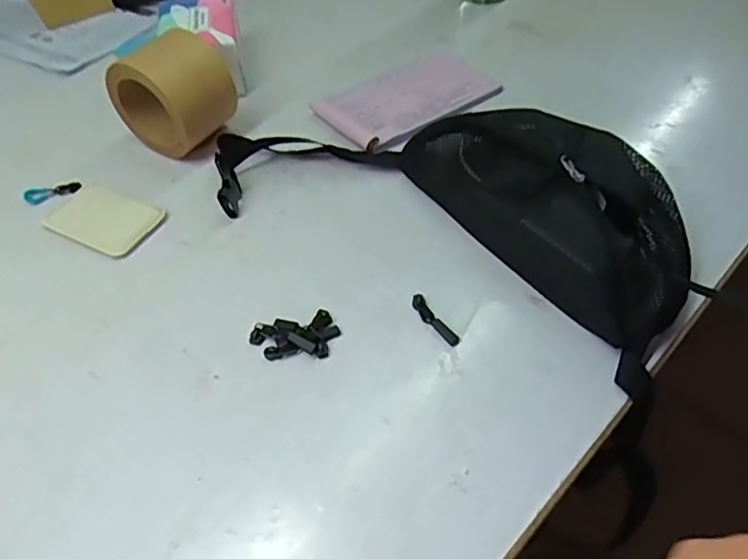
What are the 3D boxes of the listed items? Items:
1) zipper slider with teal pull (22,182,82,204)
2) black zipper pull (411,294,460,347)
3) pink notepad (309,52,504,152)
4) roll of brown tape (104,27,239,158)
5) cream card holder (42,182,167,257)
[{"bbox_3d":[-0.321,-0.087,0.587,0.054,0.010,0.013,-12,50,-6],"label":"zipper slider with teal pull"},{"bbox_3d":[0.047,0.032,0.467,0.013,0.006,0.056,-27,53,-18],"label":"black zipper pull"},{"bbox_3d":[0.036,-0.202,0.644,0.174,0.028,0.128,-29,54,-19],"label":"pink notepad"},{"bbox_3d":[-0.203,-0.188,0.599,0.108,0.103,0.074,21,54,20],"label":"roll of brown tape"},{"bbox_3d":[-0.255,-0.058,0.556,0.101,0.009,0.066,21,54,20],"label":"cream card holder"}]

